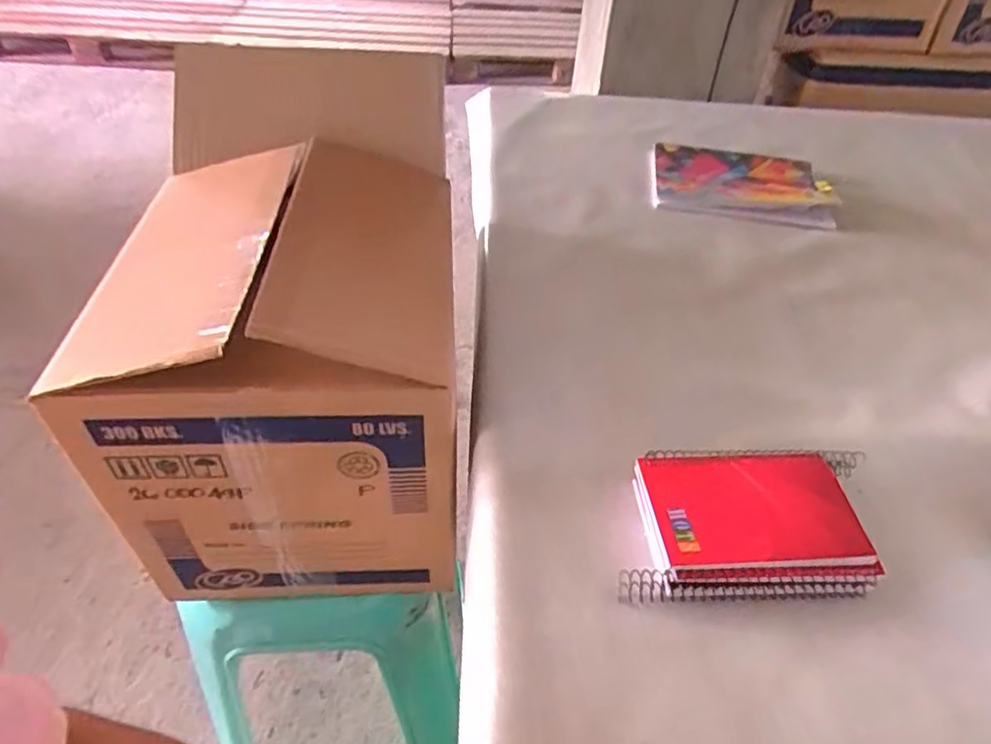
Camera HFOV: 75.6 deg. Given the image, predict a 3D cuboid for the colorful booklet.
[{"bbox_3d":[0.288,-0.230,0.761,0.199,0.028,0.157,8,45,3],"label":"colorful booklet"}]

